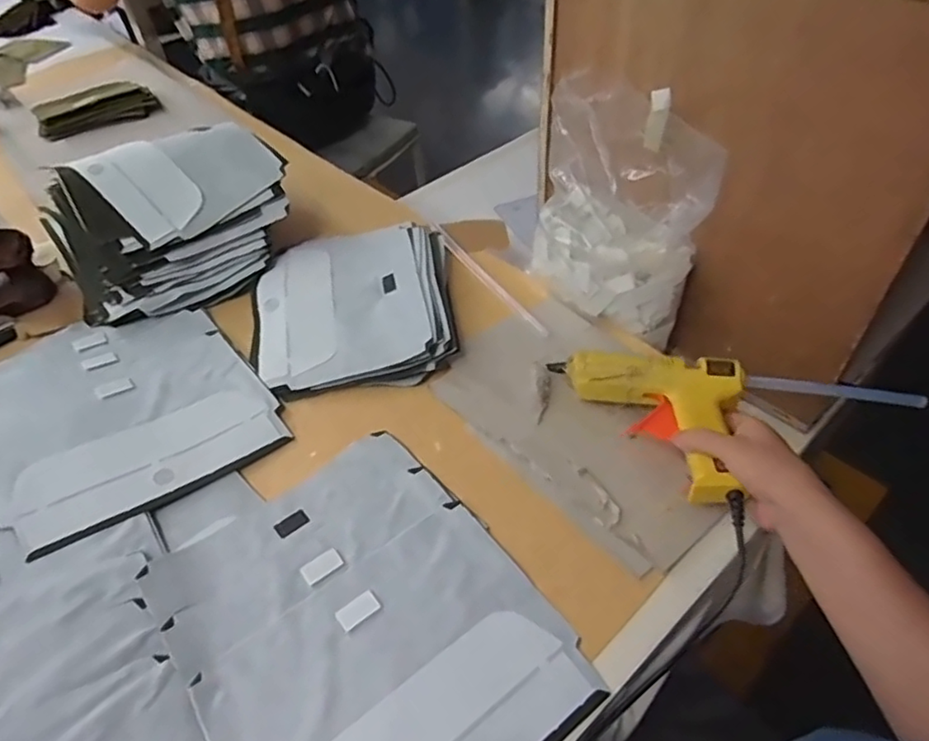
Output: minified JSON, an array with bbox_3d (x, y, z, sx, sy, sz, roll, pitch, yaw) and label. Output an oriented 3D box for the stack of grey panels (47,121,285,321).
[{"bbox_3d":[-0.349,-0.184,0.751,0.276,0.152,0.159,-31,52,-23],"label":"stack of grey panels"}]

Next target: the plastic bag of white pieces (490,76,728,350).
[{"bbox_3d":[0.161,-0.164,0.639,0.190,0.219,0.118,33,57,30],"label":"plastic bag of white pieces"}]

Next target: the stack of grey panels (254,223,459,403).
[{"bbox_3d":[-0.130,-0.083,0.725,0.221,0.031,0.252,-8,47,-4],"label":"stack of grey panels"}]

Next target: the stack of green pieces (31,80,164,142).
[{"bbox_3d":[-0.676,-0.480,1.127,0.209,0.043,0.086,-25,50,-18],"label":"stack of green pieces"}]

